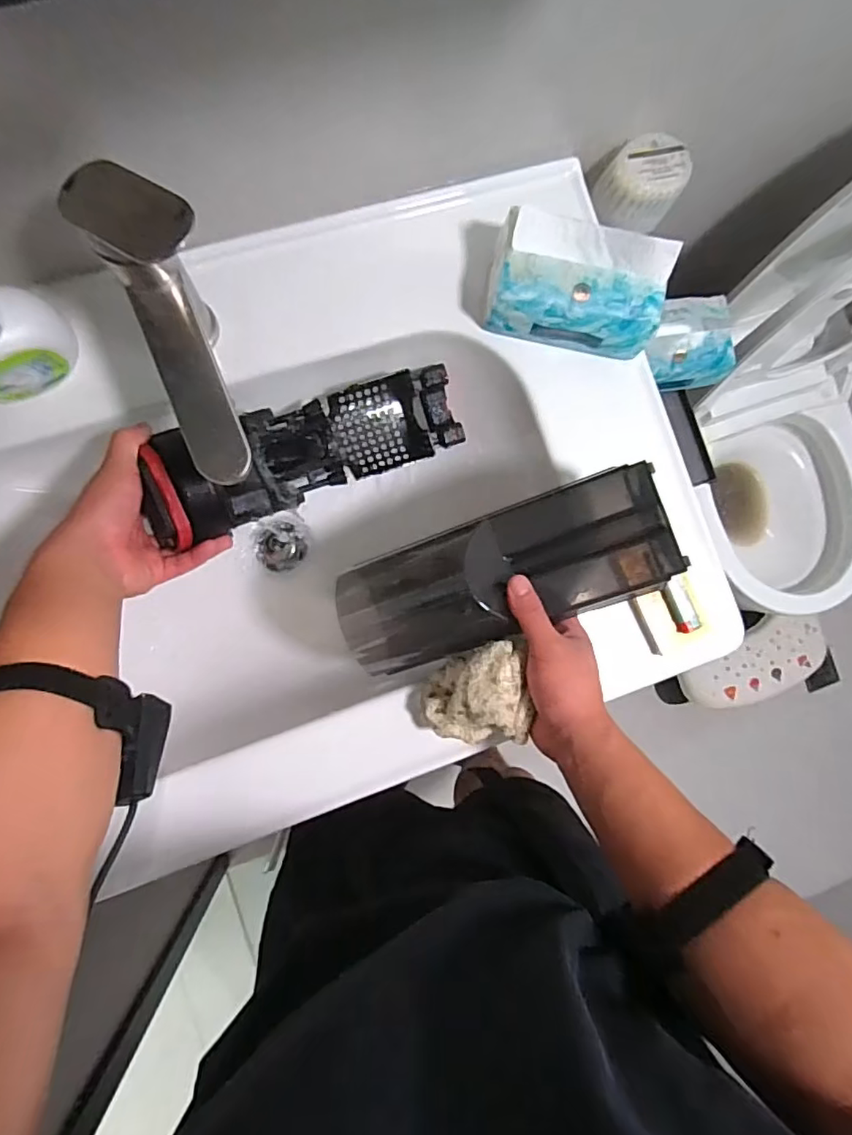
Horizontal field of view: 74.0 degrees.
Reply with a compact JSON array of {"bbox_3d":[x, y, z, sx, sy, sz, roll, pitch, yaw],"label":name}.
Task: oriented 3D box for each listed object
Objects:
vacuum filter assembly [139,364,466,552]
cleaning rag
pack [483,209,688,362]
[{"bbox_3d":[-0.113,-0.110,0.541,0.295,0.102,0.094,-28,89,-27],"label":"vacuum filter assembly"},{"bbox_3d":[0.040,0.104,0.462,0.077,0.067,0.079,-8,86,-8],"label":"cleaning rag"},{"bbox_3d":[0.133,-0.249,0.502,0.146,0.076,0.080,13,84,-6],"label":"pack"}]

